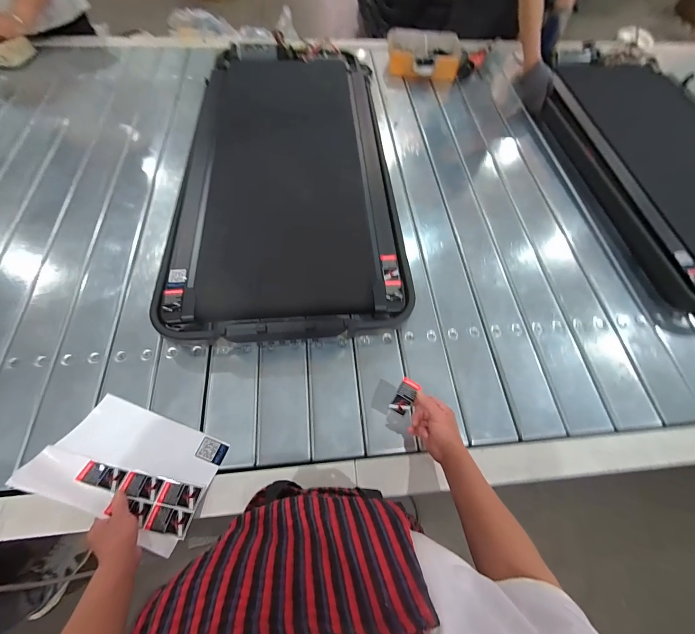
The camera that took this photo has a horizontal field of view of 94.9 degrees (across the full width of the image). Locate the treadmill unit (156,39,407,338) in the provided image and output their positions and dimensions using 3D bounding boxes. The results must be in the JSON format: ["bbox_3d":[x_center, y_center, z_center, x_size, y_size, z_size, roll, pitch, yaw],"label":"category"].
[{"bbox_3d":[-0.162,-0.428,0.904,0.530,0.092,1.087,-2,61,-3],"label":"treadmill unit"}]

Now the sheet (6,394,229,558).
[{"bbox_3d":[-0.367,0.250,0.532,0.262,0.072,0.181,15,62,7],"label":"sheet"}]

